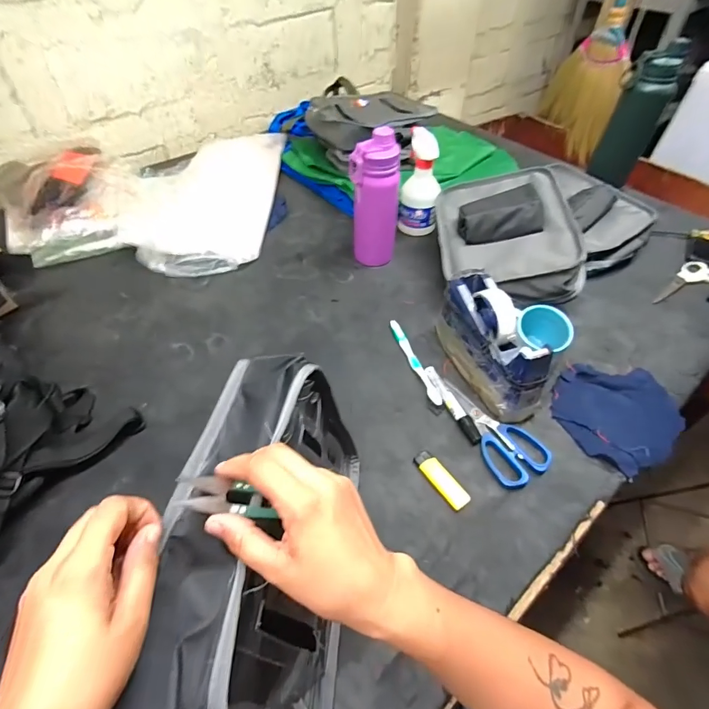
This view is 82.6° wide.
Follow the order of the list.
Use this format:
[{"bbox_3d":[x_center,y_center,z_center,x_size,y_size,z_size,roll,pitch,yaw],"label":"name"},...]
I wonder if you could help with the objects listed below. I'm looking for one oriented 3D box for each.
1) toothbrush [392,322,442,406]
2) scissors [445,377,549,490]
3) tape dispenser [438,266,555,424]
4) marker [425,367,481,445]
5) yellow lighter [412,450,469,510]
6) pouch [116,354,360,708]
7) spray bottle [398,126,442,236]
[{"bbox_3d":[0.092,0.007,0.626,0.016,0.013,0.178,-14,51,-12],"label":"toothbrush"},{"bbox_3d":[0.192,0.097,0.557,0.083,0.009,0.167,-18,52,-15],"label":"scissors"},{"bbox_3d":[0.194,-0.017,0.582,0.076,0.115,0.203,-11,51,-10],"label":"tape dispenser"},{"bbox_3d":[0.138,0.069,0.579,0.019,0.012,0.135,-20,53,-16],"label":"marker"},{"bbox_3d":[0.108,0.157,0.508,0.026,0.014,0.083,-31,56,-24],"label":"yellow lighter"},{"bbox_3d":[-0.076,0.161,0.365,0.111,0.209,0.275,-2,50,-2],"label":"pouch"},{"bbox_3d":[0.136,-0.334,0.802,0.073,0.180,0.067,13,51,10],"label":"spray bottle"}]

